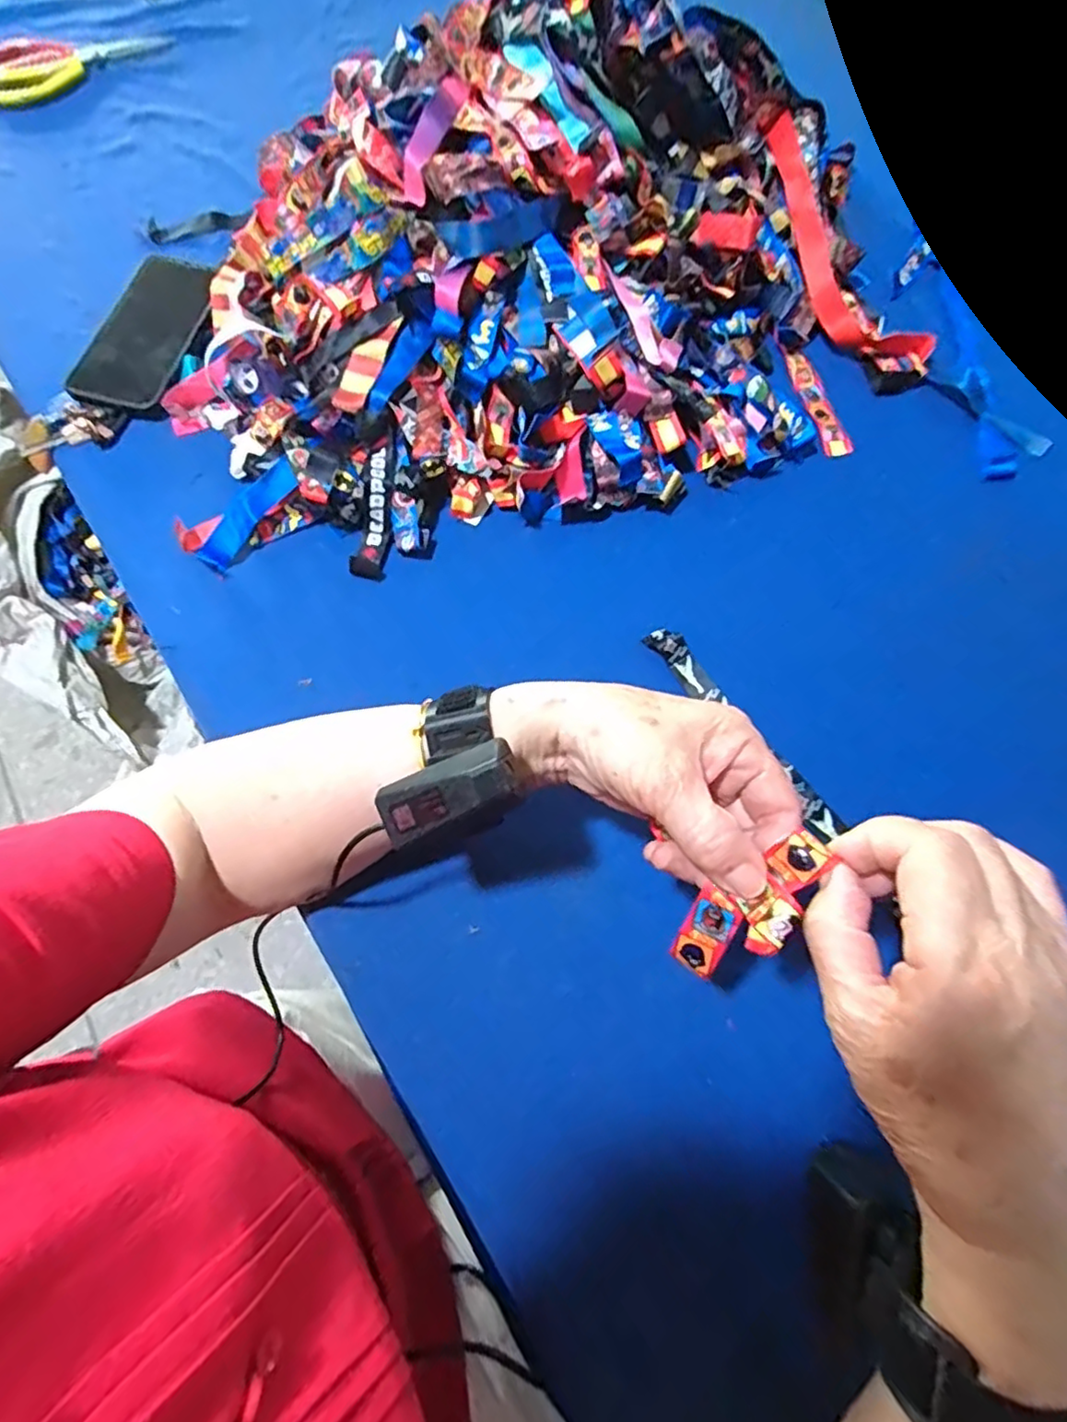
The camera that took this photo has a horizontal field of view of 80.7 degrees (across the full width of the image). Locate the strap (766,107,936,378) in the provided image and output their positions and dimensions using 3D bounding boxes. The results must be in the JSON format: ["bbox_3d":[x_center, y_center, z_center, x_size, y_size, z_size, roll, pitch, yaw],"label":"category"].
[{"bbox_3d":[0.250,-0.389,0.531,0.064,0.021,0.257,-22,83,-9],"label":"strap"}]

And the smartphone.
[{"bbox_3d":[-0.323,-0.324,0.528,0.080,0.012,0.161,11,69,5],"label":"smartphone"}]

